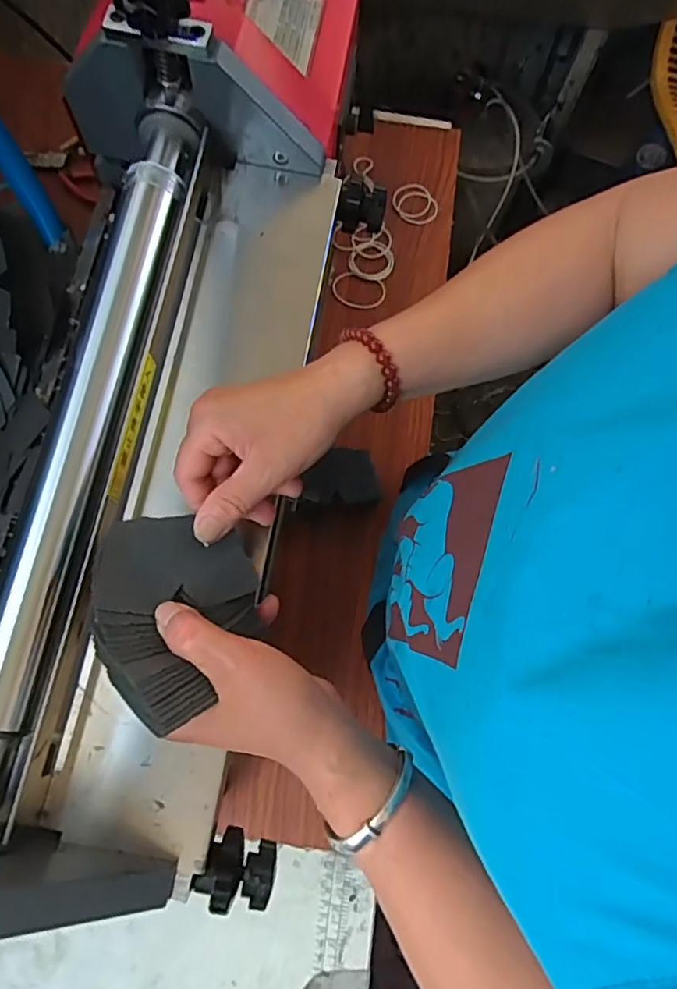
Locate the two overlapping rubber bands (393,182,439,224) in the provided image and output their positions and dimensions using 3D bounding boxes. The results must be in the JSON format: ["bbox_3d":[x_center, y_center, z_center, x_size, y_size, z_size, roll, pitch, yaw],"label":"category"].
[{"bbox_3d":[0.095,-0.352,0.719,0.051,0.009,0.056,0,77,-2],"label":"two overlapping rubber bands"}]

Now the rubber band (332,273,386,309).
[{"bbox_3d":[0.023,-0.233,0.683,0.062,0.007,0.045,11,72,3],"label":"rubber band"}]

